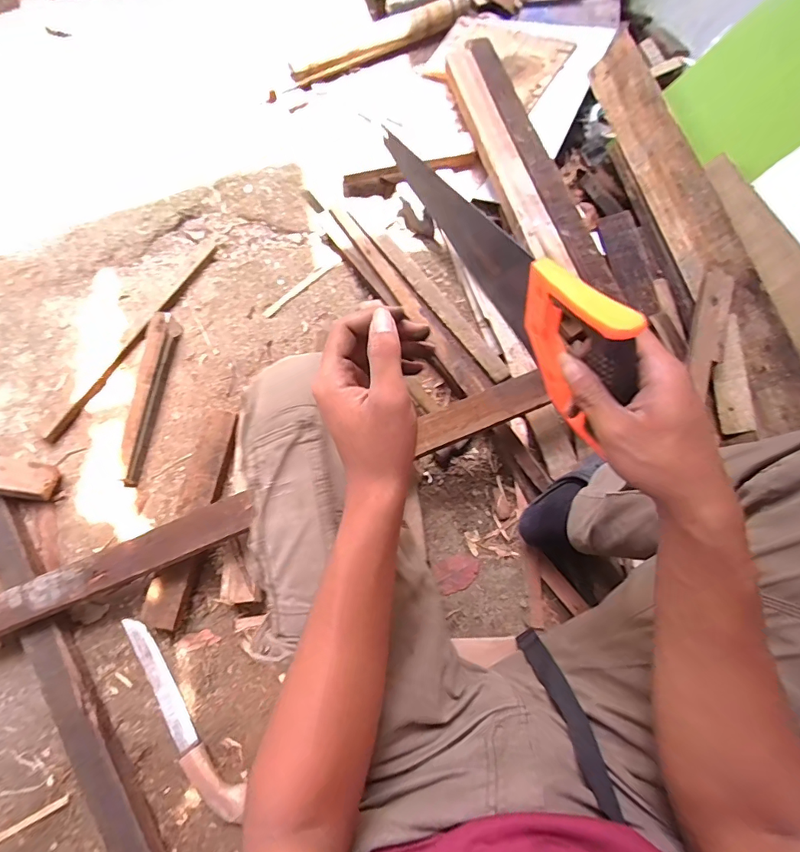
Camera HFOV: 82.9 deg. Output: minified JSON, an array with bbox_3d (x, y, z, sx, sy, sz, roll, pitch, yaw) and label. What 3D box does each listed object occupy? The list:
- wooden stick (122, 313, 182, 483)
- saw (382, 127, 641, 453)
[{"bbox_3d":[-0.497,-0.058,0.885,0.043,0.066,0.345,7,71,1],"label":"wooden stick"},{"bbox_3d":[0.076,-0.159,0.411,0.020,0.118,0.355,-23,59,-9],"label":"saw"}]

